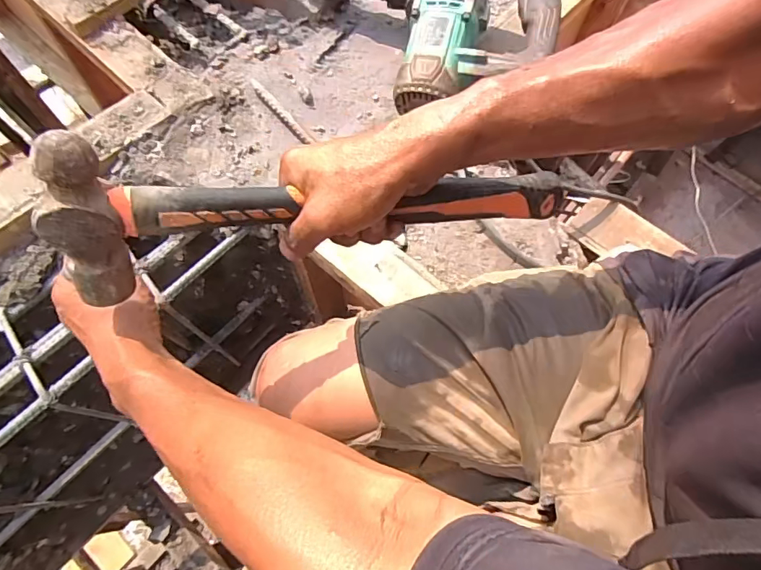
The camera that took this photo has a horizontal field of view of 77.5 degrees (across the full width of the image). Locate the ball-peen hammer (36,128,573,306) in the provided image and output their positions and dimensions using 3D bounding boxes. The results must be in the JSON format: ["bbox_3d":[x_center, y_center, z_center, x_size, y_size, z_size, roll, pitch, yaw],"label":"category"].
[{"bbox_3d":[-0.032,-0.049,0.333,0.355,0.093,0.053,-5,67,-15],"label":"ball-peen hammer"}]

